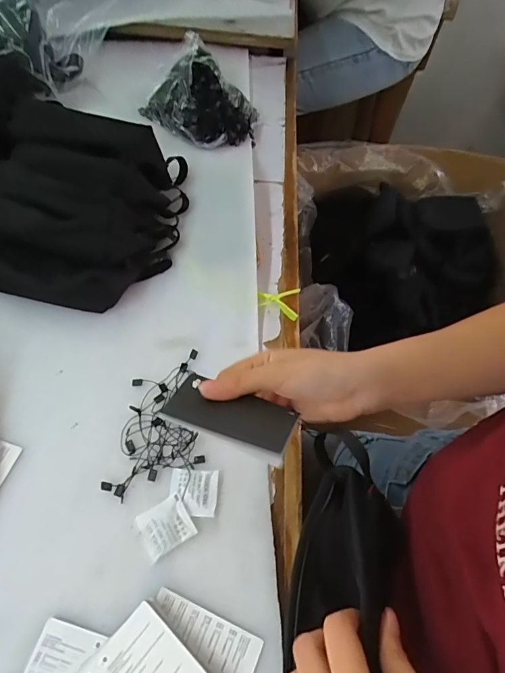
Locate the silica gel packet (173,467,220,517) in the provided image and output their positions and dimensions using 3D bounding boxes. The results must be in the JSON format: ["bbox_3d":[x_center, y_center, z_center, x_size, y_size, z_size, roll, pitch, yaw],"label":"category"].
[{"bbox_3d":[-0.052,0.140,0.362,0.041,0.004,0.040,4,61,0],"label":"silica gel packet"}]

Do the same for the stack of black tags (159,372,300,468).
[{"bbox_3d":[-0.016,0.055,0.282,0.089,0.007,0.054,18,29,16],"label":"stack of black tags"}]

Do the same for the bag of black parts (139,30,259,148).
[{"bbox_3d":[-0.076,-0.348,0.591,0.125,0.069,0.169,-41,70,-21],"label":"bag of black parts"}]

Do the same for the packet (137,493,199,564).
[{"bbox_3d":[-0.075,0.164,0.348,0.041,0.004,0.038,-27,66,-16],"label":"packet"}]

